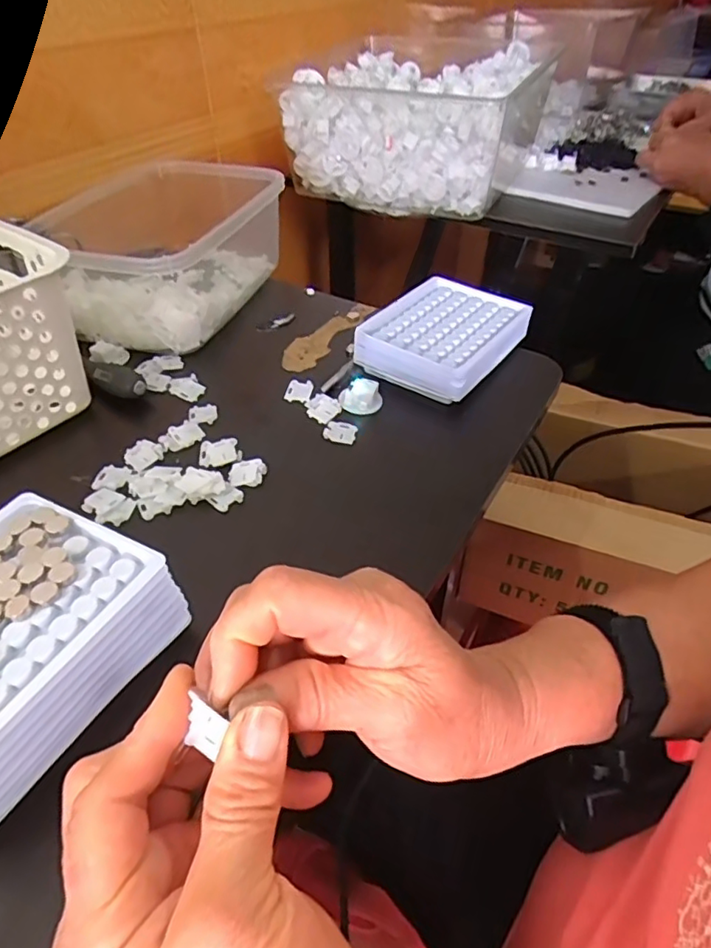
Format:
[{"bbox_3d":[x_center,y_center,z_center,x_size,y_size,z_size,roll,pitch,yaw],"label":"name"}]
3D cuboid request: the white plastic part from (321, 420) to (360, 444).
[{"bbox_3d":[-0.011,-0.031,0.416,0.023,0.006,0.021,5,44,5],"label":"white plastic part"}]

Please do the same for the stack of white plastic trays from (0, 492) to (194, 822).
[{"bbox_3d":[-0.159,0.076,0.254,0.108,0.038,0.131,20,47,20],"label":"stack of white plastic trays"}]

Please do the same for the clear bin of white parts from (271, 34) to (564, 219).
[{"bbox_3d":[0.081,-0.463,0.753,0.256,0.149,0.307,16,46,16],"label":"clear bin of white parts"}]

